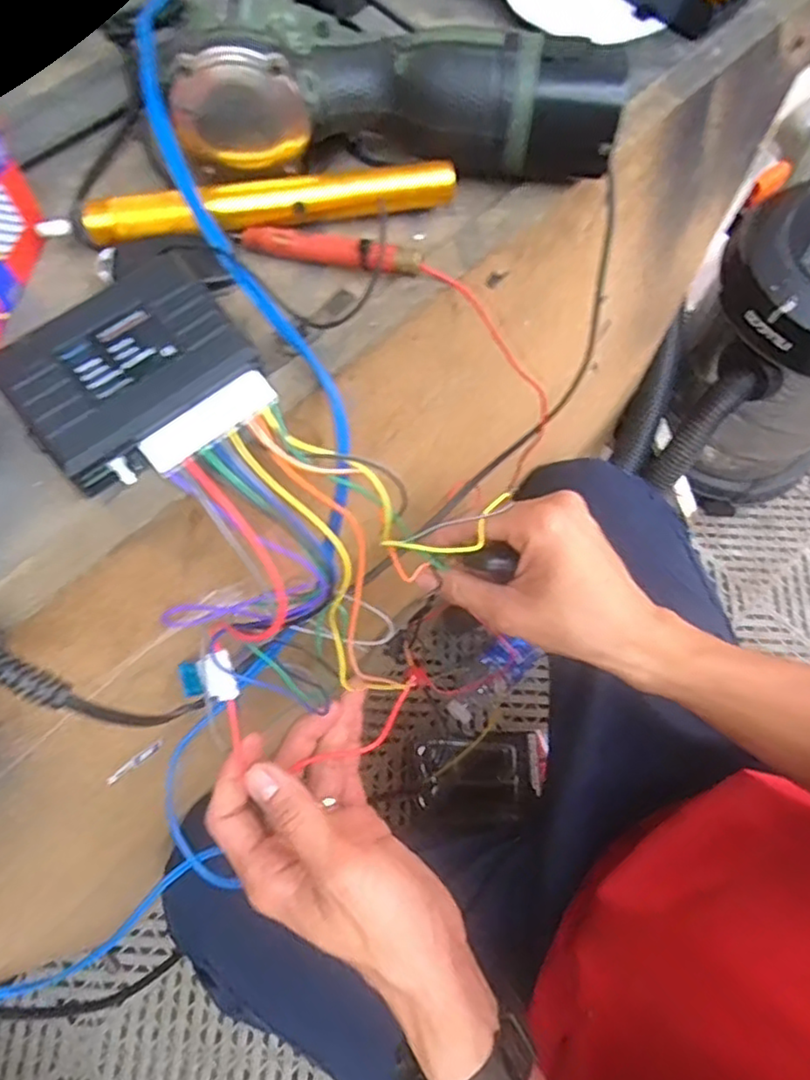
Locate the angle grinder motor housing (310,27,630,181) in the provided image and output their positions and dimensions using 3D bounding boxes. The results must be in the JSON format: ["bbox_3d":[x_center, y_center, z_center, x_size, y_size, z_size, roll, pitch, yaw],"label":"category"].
[{"bbox_3d":[0.026,-0.198,0.295,0.136,0.039,0.046,10,67,3],"label":"angle grinder motor housing"}]

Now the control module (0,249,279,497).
[{"bbox_3d":[-0.102,-0.062,0.255,0.084,0.025,0.068,-34,72,-15],"label":"control module"}]

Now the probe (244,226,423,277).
[{"bbox_3d":[-0.033,-0.129,0.296,0.081,0.014,0.009,15,67,5],"label":"probe"}]

